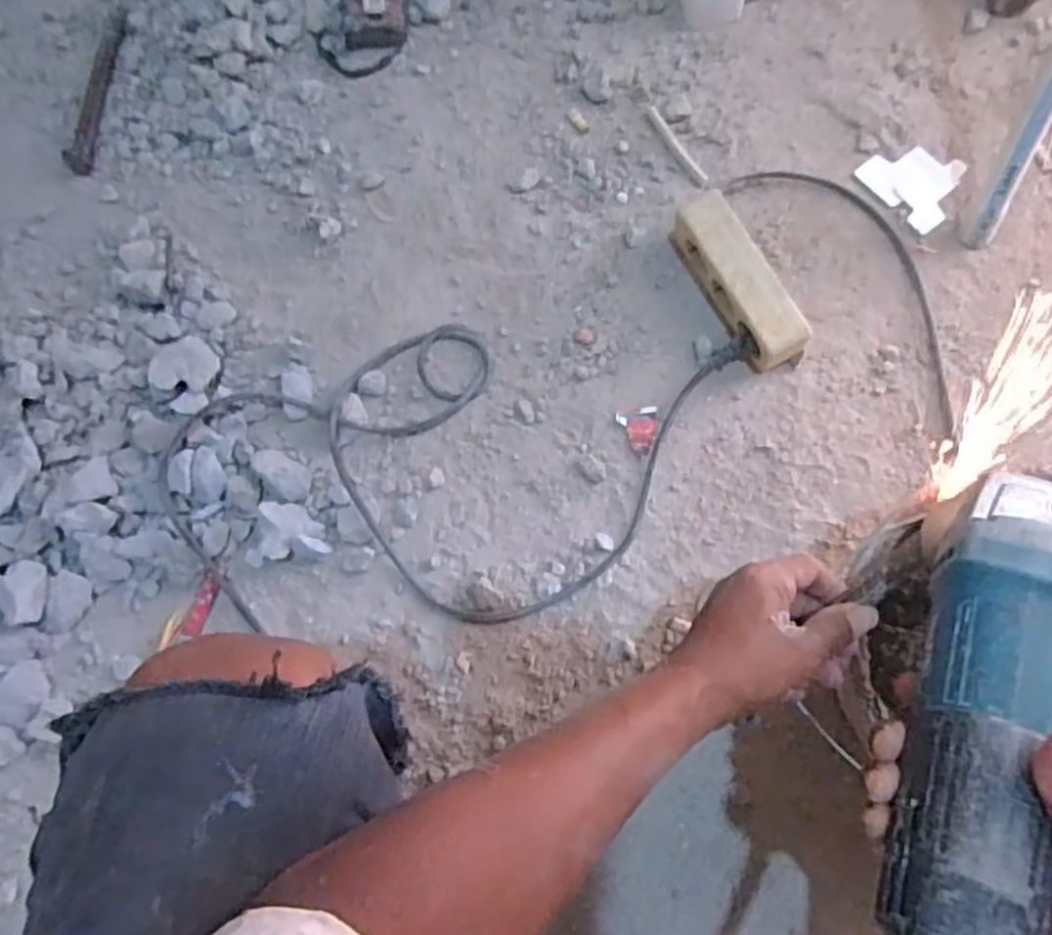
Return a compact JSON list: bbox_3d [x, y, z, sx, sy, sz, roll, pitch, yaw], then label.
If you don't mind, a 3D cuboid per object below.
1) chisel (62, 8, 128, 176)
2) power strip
[{"bbox_3d":[-0.435,-0.384,0.756,0.032,0.015,0.189,5,74,2],"label":"chisel"},{"bbox_3d":[0.186,-0.160,0.654,0.041,0.068,0.160,-29,76,-7],"label":"power strip"}]

